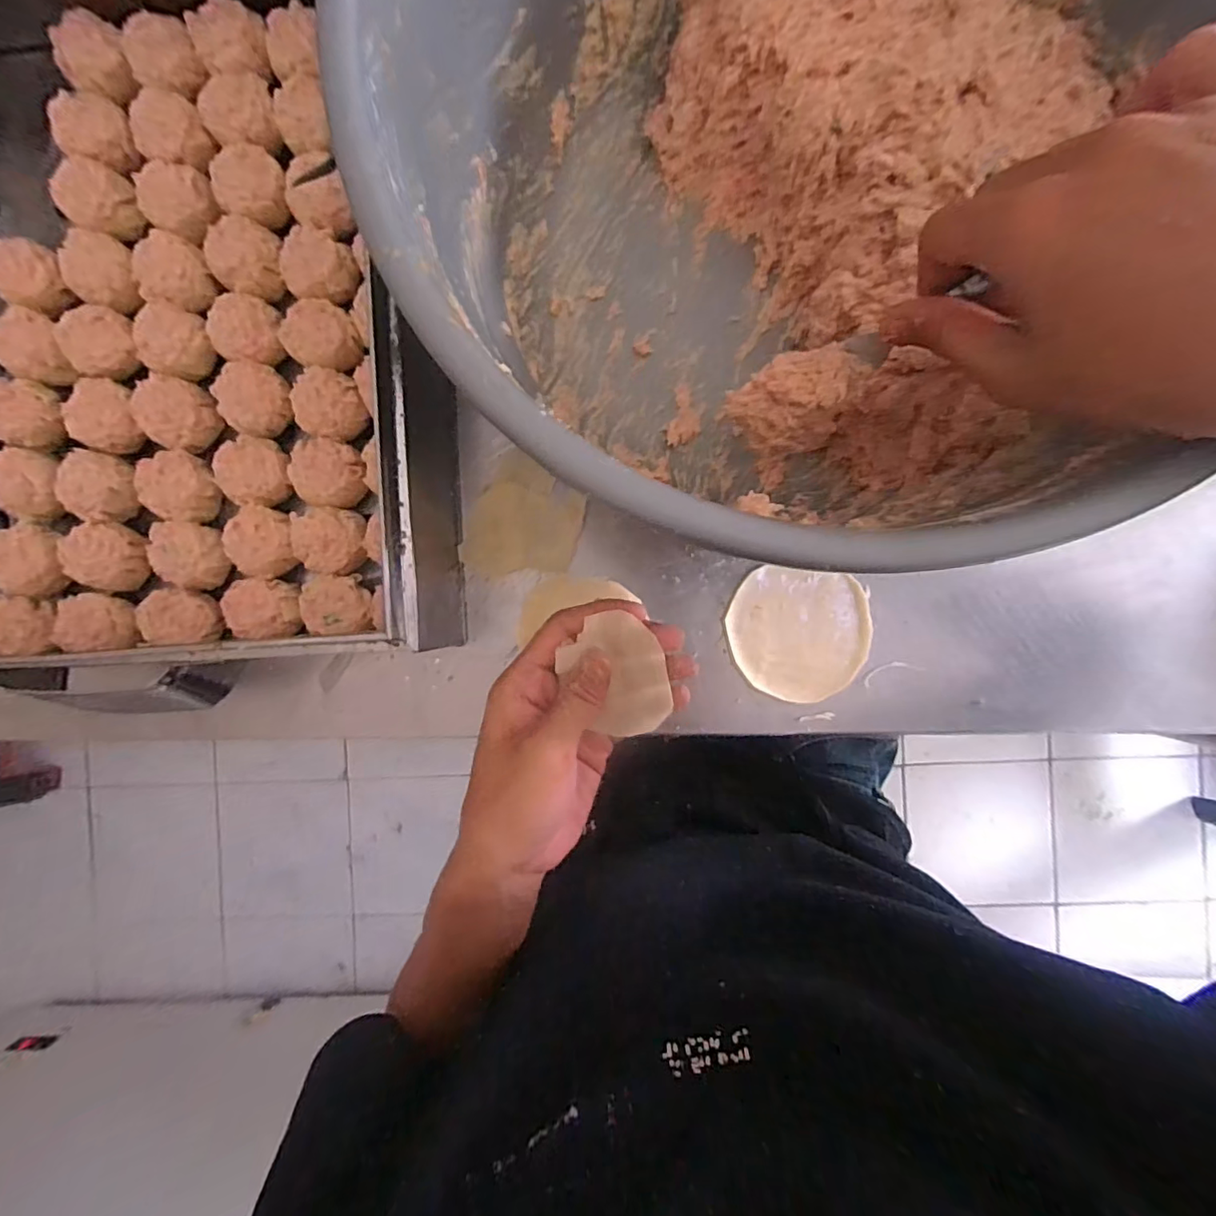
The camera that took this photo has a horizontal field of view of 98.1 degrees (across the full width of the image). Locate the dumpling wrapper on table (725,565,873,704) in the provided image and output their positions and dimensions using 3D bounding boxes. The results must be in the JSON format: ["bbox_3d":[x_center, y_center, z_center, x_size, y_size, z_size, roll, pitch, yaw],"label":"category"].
[{"bbox_3d":[0.121,0.017,0.336,0.087,0.004,0.081,7,90,2],"label":"dumpling wrapper on table"}]

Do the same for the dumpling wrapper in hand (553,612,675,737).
[{"bbox_3d":[0.008,0.038,0.275,0.044,0.015,0.068,-27,109,7],"label":"dumpling wrapper in hand"}]

